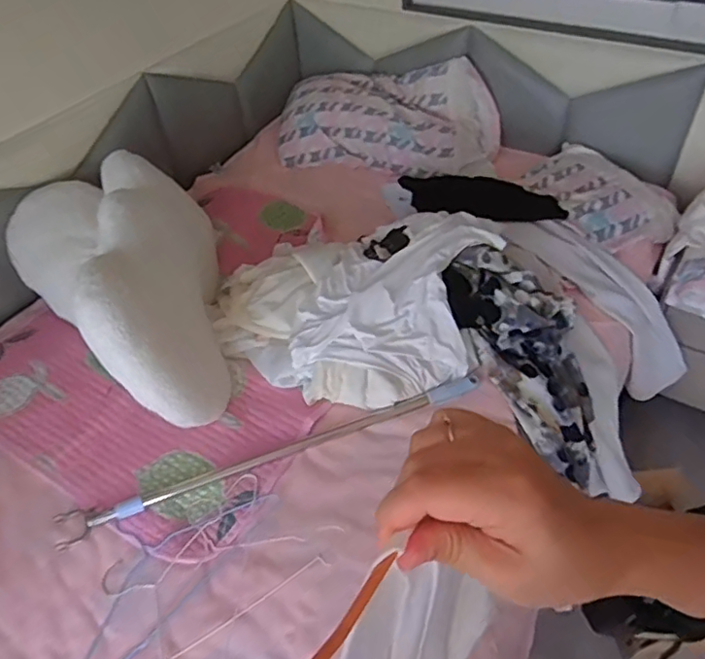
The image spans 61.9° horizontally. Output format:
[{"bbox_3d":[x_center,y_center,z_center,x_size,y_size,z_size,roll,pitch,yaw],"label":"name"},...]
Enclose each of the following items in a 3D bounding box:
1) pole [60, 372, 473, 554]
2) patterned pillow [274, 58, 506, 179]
[{"bbox_3d":[-0.120,0.212,1.049,0.768,0.034,0.061,-19,48,-14],"label":"pole"},{"bbox_3d":[0.089,-0.597,1.665,0.625,0.197,0.319,16,49,18],"label":"patterned pillow"}]

